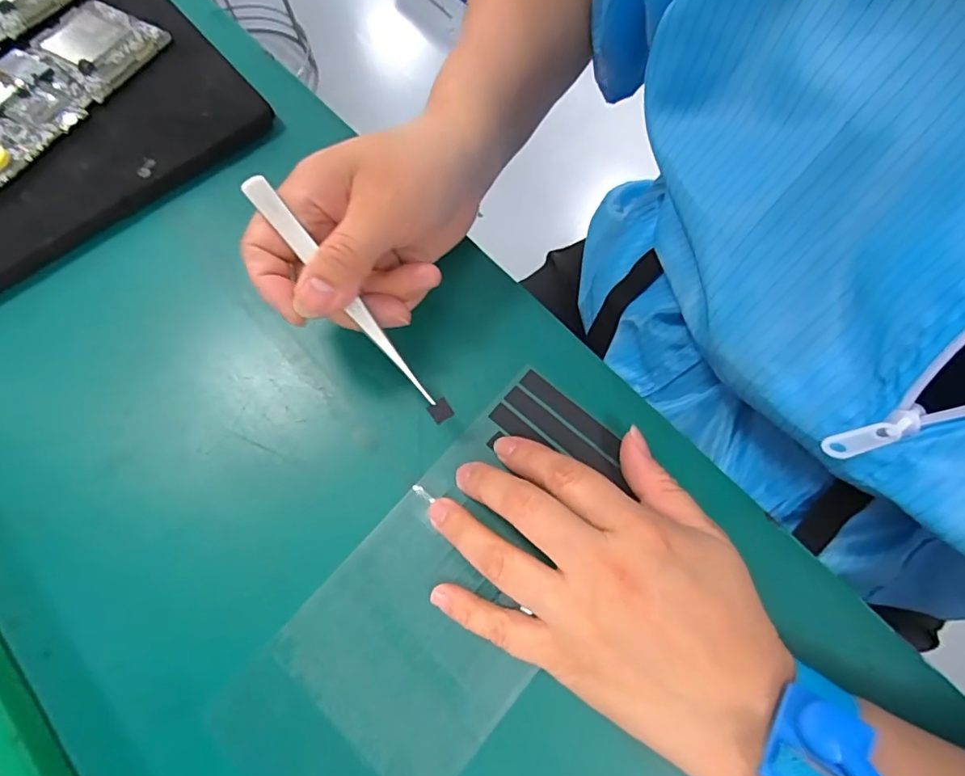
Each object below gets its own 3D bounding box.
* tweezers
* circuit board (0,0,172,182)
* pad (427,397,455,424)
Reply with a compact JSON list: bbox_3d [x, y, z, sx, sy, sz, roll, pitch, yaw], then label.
[{"bbox_3d":[-0.062,-0.042,0.240,0.010,0.004,0.123,-40,99,-12],"label":"tweezers"},{"bbox_3d":[-0.268,-0.180,0.321,0.073,0.009,0.153,30,76,13],"label":"circuit board"},{"bbox_3d":[-0.020,0.011,0.250,0.010,0.004,0.010,-35,98,-13],"label":"pad"}]

